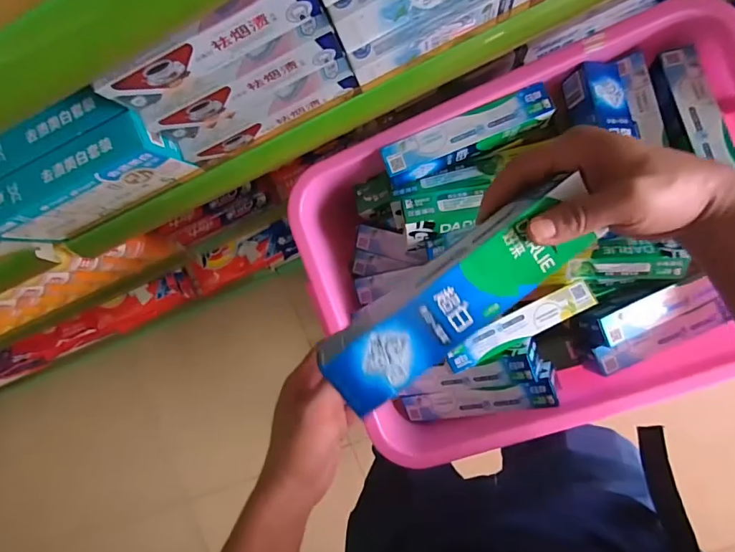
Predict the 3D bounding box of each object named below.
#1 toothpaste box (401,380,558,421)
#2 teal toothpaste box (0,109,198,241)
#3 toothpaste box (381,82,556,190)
[{"bbox_3d":[0.144,0.158,0.563,0.199,0.033,0.042,-19,90,29],"label":"toothpaste box"},{"bbox_3d":[-0.303,-0.097,0.465,0.215,0.097,0.046,-23,89,9],"label":"teal toothpaste box"},{"bbox_3d":[0.117,-0.167,0.513,0.198,0.035,0.047,-21,89,9],"label":"toothpaste box"}]

